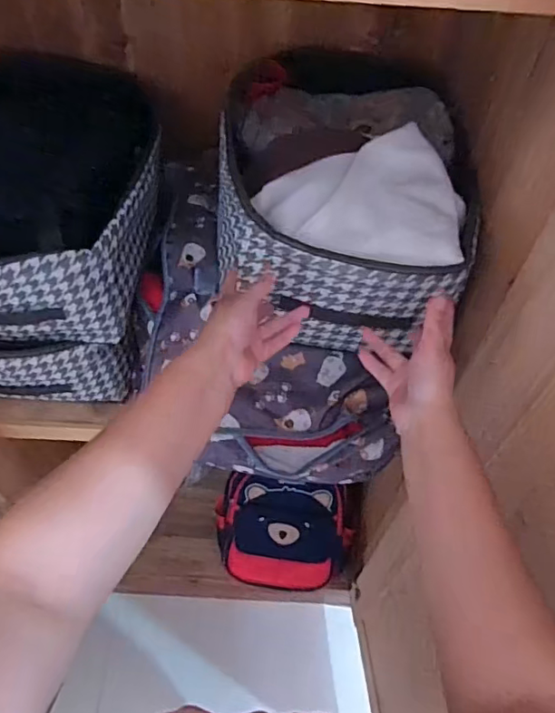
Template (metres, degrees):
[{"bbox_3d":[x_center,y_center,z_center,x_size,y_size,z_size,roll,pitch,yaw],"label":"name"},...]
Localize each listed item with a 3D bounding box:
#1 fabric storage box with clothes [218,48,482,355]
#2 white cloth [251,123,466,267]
[{"bbox_3d":[0.096,-0.245,0.731,0.290,0.182,0.475,3,54,2],"label":"fabric storage box with clothes"},{"bbox_3d":[0.101,-0.189,0.610,0.222,0.025,0.180,15,61,9],"label":"white cloth"}]

